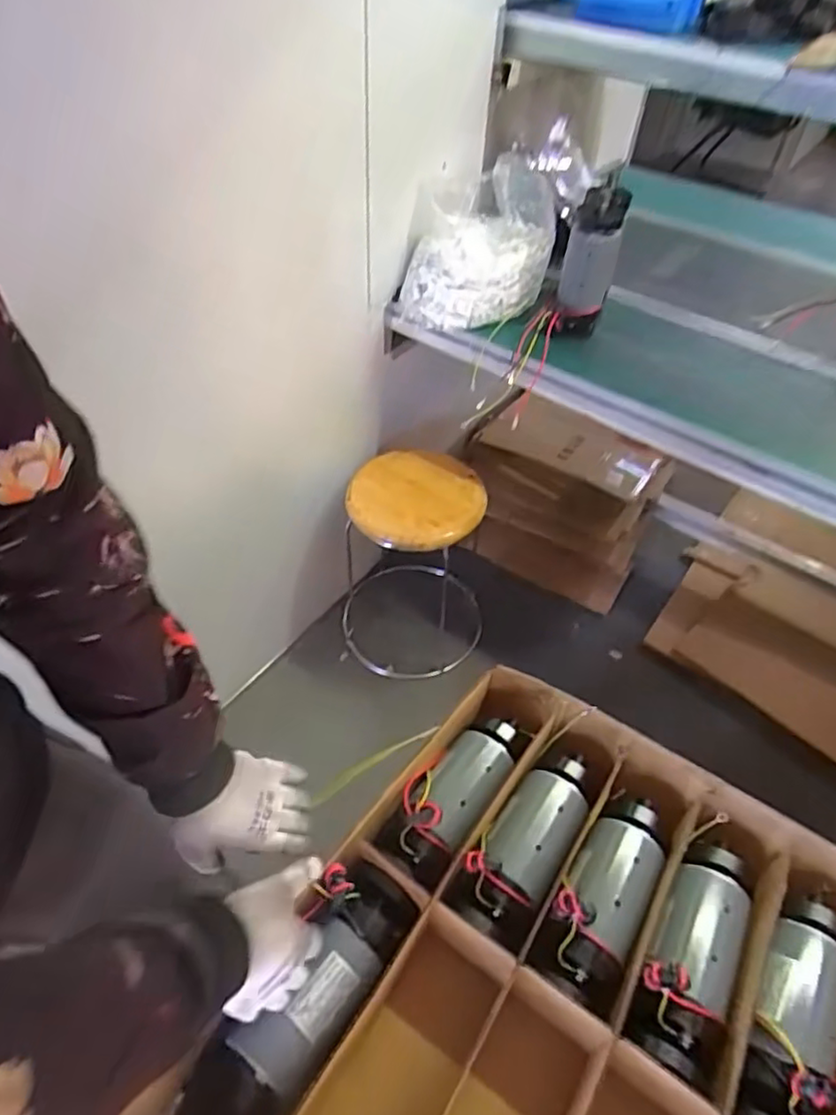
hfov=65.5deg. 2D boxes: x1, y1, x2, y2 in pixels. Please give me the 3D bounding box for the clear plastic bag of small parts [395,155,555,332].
[{"bbox_3d":[0.117,-0.589,1.258,0.266,0.214,0.301,10,48,5],"label":"clear plastic bag of small parts"}]

